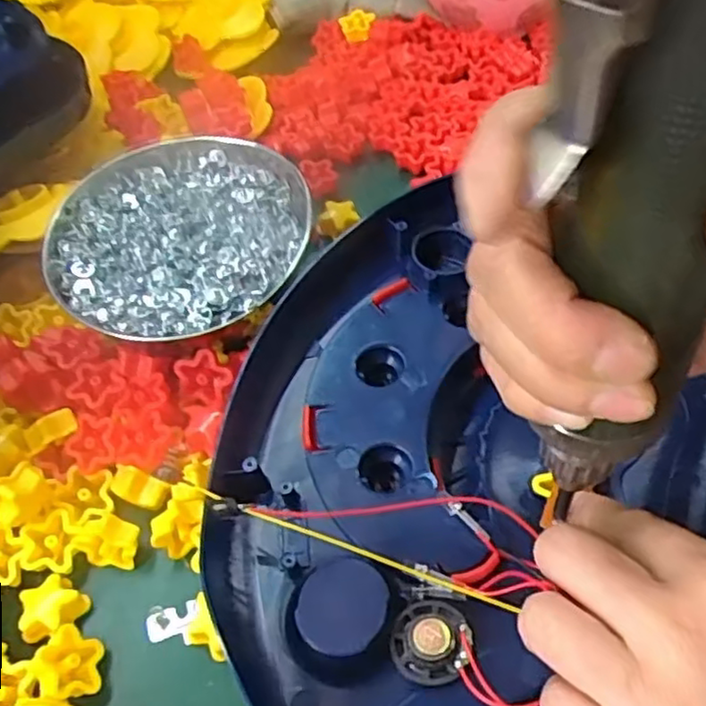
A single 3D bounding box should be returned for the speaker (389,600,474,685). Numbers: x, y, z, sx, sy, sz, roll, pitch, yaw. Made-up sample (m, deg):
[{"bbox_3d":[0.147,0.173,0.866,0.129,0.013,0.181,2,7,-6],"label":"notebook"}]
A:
[{"bbox_3d":[0.026,0.096,0.231,0.026,0.007,0.027,-3,52,4],"label":"speaker"}]

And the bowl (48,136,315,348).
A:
[{"bbox_3d":[-0.088,-0.055,0.348,0.121,0.031,0.132,-3,52,4],"label":"bowl"}]

